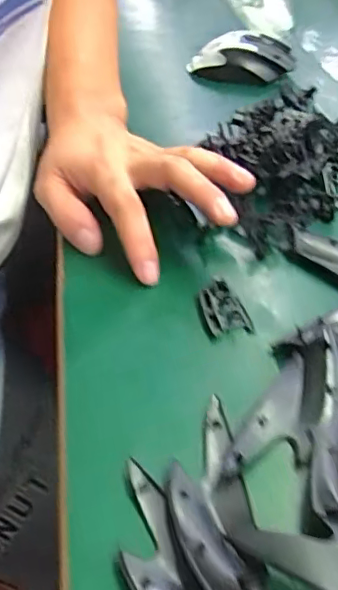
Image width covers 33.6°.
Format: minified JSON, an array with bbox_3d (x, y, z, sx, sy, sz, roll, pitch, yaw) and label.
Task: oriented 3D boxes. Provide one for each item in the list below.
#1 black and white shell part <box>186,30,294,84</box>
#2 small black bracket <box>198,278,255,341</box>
[{"bbox_3d":[0.078,-0.256,0.608,0.111,0.043,0.049,2,40,-1],"label":"black and white shell part"},{"bbox_3d":[0.032,0.008,0.335,0.027,0.007,0.042,-5,41,-9],"label":"small black bracket"}]

